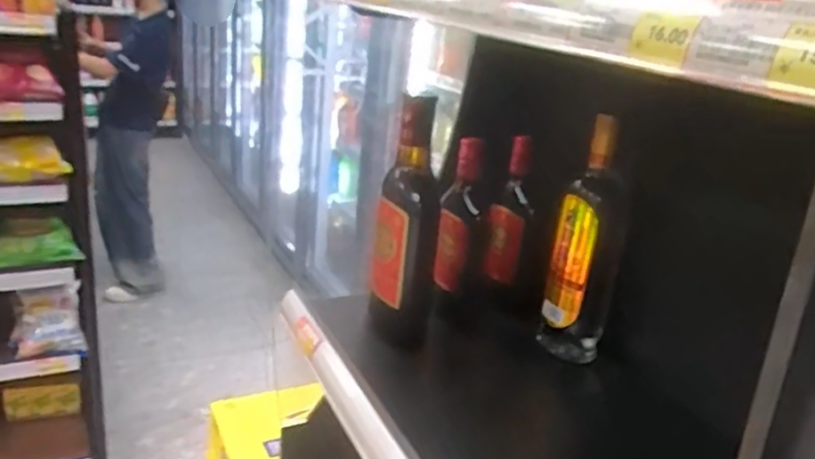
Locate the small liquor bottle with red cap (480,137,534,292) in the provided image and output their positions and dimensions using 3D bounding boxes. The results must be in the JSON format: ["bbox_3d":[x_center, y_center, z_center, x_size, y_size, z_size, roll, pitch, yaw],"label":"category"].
[{"bbox_3d":[0.118,-0.017,0.787,0.055,0.164,0.060,8,20,7],"label":"small liquor bottle with red cap"}]

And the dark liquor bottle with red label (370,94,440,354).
[{"bbox_3d":[0.001,0.008,0.712,0.073,0.248,0.087,5,20,-1],"label":"dark liquor bottle with red label"}]

